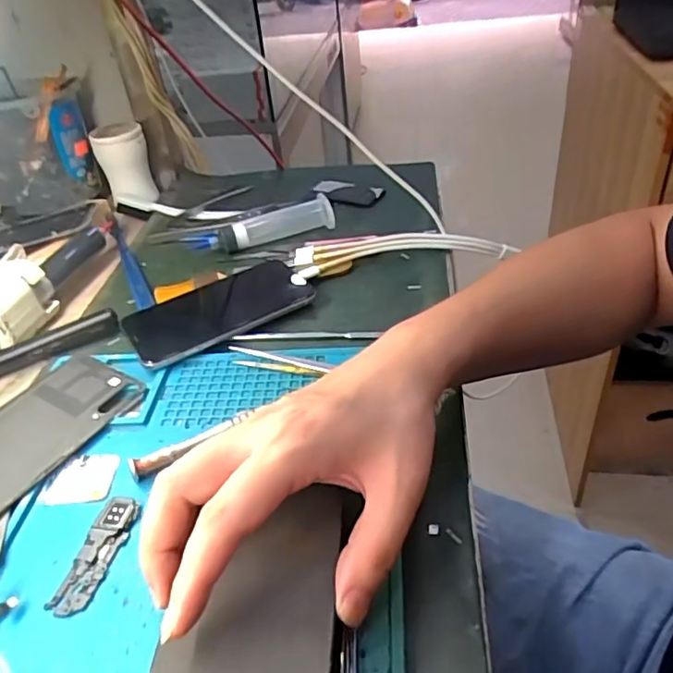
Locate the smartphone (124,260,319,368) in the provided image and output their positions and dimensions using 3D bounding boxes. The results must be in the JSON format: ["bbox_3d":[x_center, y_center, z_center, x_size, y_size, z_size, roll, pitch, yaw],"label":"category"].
[{"bbox_3d":[-0.091,-0.021,0.456,0.142,0.012,0.074,-25,42,-23],"label":"smartphone"}]

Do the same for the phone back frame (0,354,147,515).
[{"bbox_3d":[-0.195,0.066,0.361,0.067,0.011,0.152,19,44,27],"label":"phone back frame"}]

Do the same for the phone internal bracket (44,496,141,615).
[{"bbox_3d":[-0.124,0.110,0.300,0.021,0.004,0.064,6,39,14],"label":"phone internal bracket"}]

